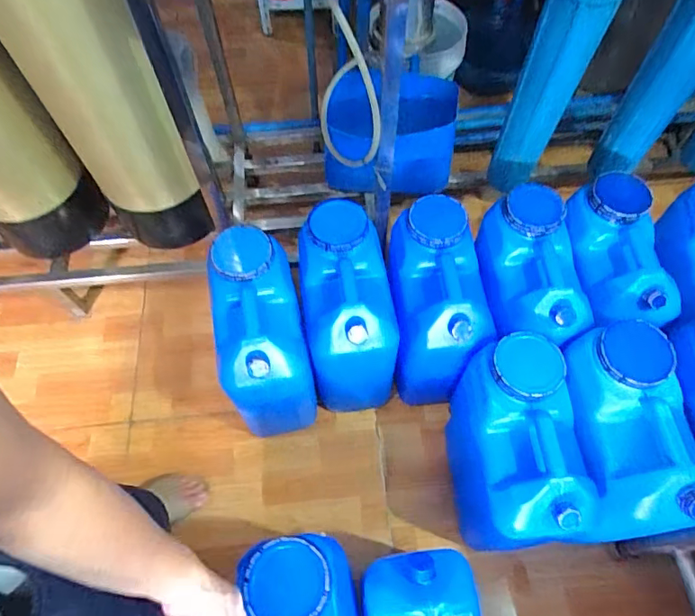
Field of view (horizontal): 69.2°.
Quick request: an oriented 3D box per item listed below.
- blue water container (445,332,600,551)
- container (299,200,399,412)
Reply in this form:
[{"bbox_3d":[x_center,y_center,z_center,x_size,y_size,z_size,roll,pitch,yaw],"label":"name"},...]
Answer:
[{"bbox_3d":[0.309,0.284,0.997,0.173,0.397,0.327,-3,62,1],"label":"blue water container"},{"bbox_3d":[-0.001,0.015,1.108,0.168,0.373,0.301,-9,62,-3],"label":"container"}]

